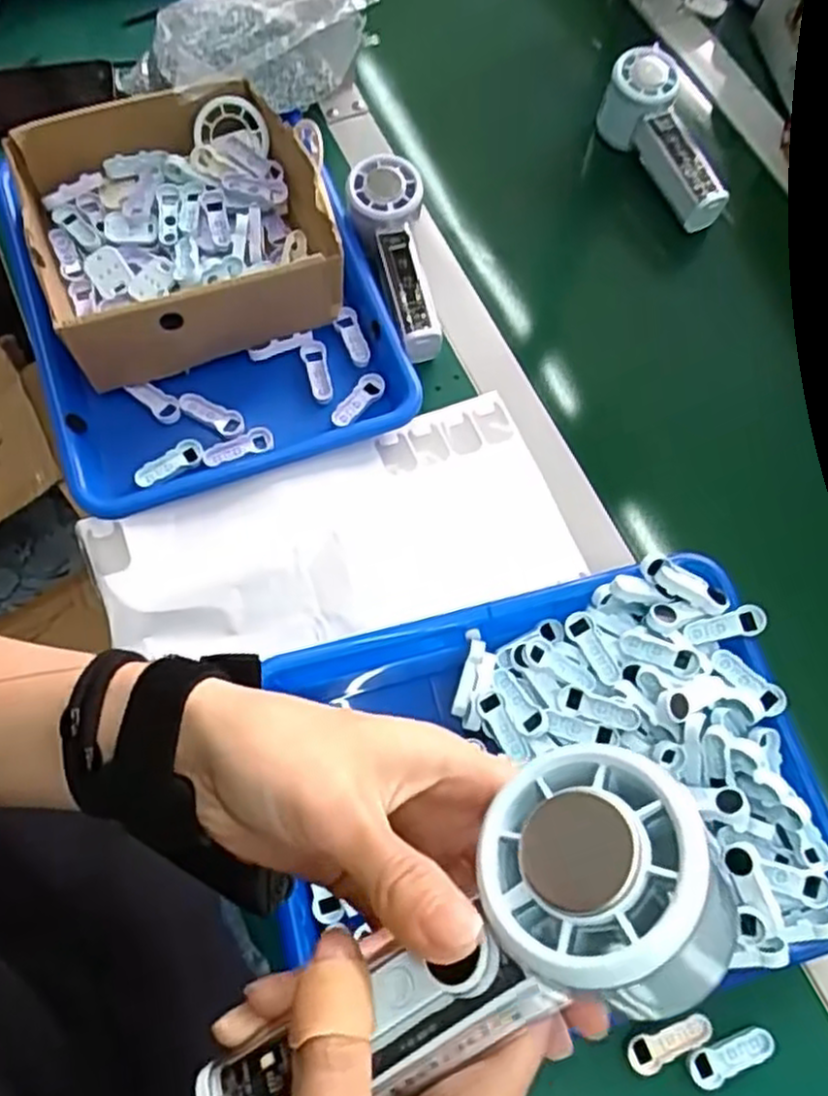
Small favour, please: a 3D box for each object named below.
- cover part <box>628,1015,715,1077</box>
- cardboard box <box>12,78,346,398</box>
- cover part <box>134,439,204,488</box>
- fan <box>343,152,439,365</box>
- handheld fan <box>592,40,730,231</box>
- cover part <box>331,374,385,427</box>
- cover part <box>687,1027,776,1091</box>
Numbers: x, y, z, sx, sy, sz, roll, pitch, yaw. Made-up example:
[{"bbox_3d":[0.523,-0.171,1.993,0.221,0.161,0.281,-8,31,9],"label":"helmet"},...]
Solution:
[{"bbox_3d":[0.146,0.283,0.434,0.050,0.004,0.019,-16,70,-8],"label":"cover part"},{"bbox_3d":[-0.172,-0.238,0.569,0.204,0.076,0.205,-20,70,-10],"label":"cardboard box"},{"bbox_3d":[-0.174,-0.059,0.543,0.051,0.010,0.022,-38,74,-15],"label":"cover part"},{"bbox_3d":[-0.009,-0.220,0.588,0.056,0.050,0.157,-14,84,-8],"label":"fan"},{"bbox_3d":[0.208,-0.344,0.644,0.055,0.064,0.148,-17,70,-9],"label":"handheld fan"},{"bbox_3d":[-0.041,-0.109,0.564,0.018,0.008,0.048,35,71,11],"label":"cover part"},{"bbox_3d":[0.181,0.289,0.435,0.050,0.008,0.019,-23,71,-11],"label":"cover part"}]

